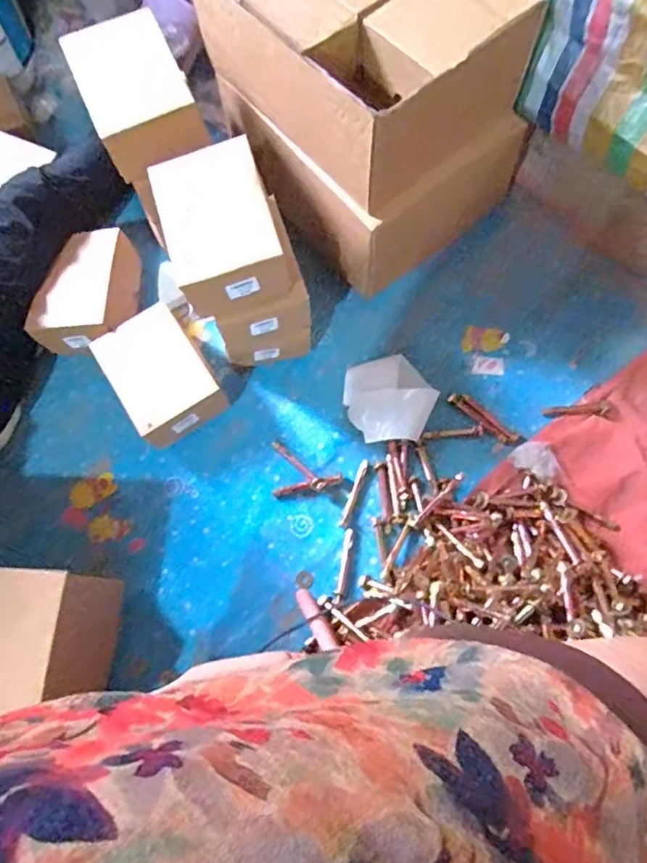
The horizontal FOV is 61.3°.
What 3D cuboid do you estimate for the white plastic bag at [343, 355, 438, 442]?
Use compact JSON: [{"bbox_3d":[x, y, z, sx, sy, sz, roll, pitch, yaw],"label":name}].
[{"bbox_3d":[0.107,-0.053,0.887,0.134,0.027,0.149,-29,75,-7],"label":"white plastic bag"}]

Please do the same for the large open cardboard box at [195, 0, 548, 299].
[{"bbox_3d":[0.052,-0.514,0.854,0.327,0.348,0.446,-41,76,-10],"label":"large open cardboard box"}]

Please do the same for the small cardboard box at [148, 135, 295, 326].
[{"bbox_3d":[-0.134,-0.258,0.710,0.131,0.115,0.171,-19,74,-4],"label":"small cardboard box"}]

